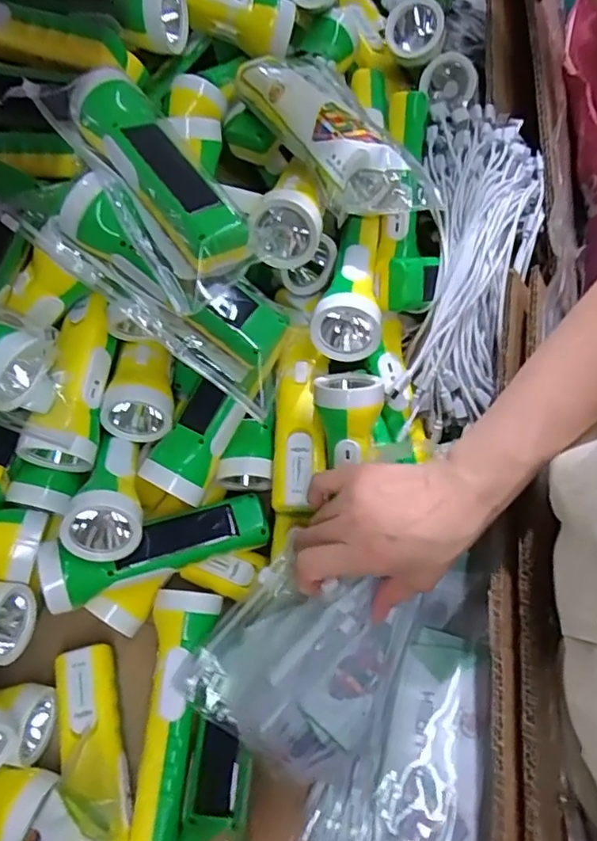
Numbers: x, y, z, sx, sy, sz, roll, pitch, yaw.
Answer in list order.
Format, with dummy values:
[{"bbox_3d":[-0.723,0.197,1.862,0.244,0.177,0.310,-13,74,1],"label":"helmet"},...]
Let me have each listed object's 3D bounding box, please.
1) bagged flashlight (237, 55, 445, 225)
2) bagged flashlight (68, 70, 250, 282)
[{"bbox_3d":[0.028,-0.229,0.451,0.086,0.071,0.207,-27,72,-11],"label":"bagged flashlight"},{"bbox_3d":[-0.099,-0.175,0.405,0.061,0.049,0.173,-30,73,-12],"label":"bagged flashlight"}]

